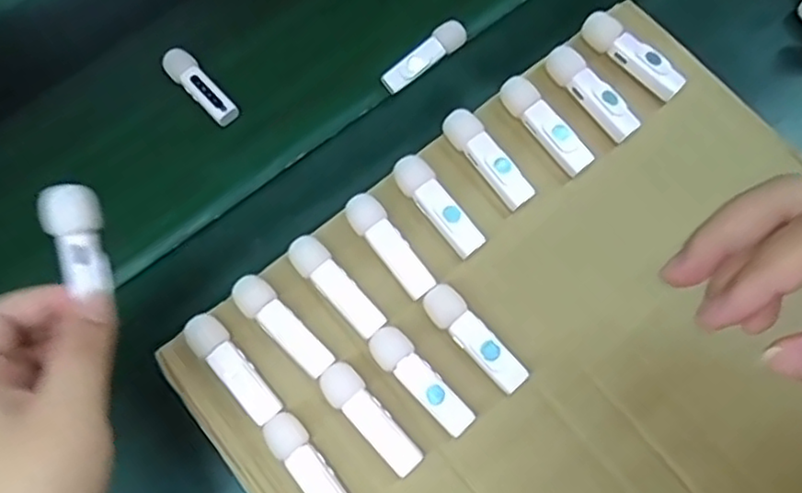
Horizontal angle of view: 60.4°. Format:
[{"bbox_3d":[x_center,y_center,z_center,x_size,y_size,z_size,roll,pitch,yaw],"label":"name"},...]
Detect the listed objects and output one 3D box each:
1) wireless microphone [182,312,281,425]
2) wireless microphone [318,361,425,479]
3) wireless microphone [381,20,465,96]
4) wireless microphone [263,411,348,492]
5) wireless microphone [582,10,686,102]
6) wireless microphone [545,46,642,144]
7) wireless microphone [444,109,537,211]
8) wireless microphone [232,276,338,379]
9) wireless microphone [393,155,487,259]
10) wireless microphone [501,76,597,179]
[{"bbox_3d":[-0.087,0.063,0.355,0.018,0.013,0.065,-38,73,-9],"label":"wireless microphone"},{"bbox_3d":[-0.016,0.087,0.347,0.018,0.011,0.064,-40,73,-10],"label":"wireless microphone"},{"bbox_3d":[0.016,-0.127,0.462,0.063,0.011,0.019,-40,73,-10],"label":"wireless microphone"},{"bbox_3d":[-0.043,0.112,0.341,0.017,0.013,0.065,-38,73,-9],"label":"wireless microphone"},{"bbox_3d":[0.134,-0.111,0.397,0.065,0.013,0.017,41,78,16],"label":"wireless microphone"},{"bbox_3d":[0.109,-0.087,0.390,0.017,0.013,0.063,-38,73,-9],"label":"wireless microphone"},{"bbox_3d":[0.047,-0.048,0.382,0.017,0.017,0.064,-36,72,-8],"label":"wireless microphone"},{"bbox_3d":[-0.062,0.042,0.360,0.019,0.011,0.064,-42,73,-10],"label":"wireless microphone"},{"bbox_3d":[0.020,-0.021,0.376,0.018,0.016,0.062,-40,73,-10],"label":"wireless microphone"},{"bbox_3d":[0.081,-0.068,0.387,0.016,0.016,0.064,-40,73,-10],"label":"wireless microphone"}]

